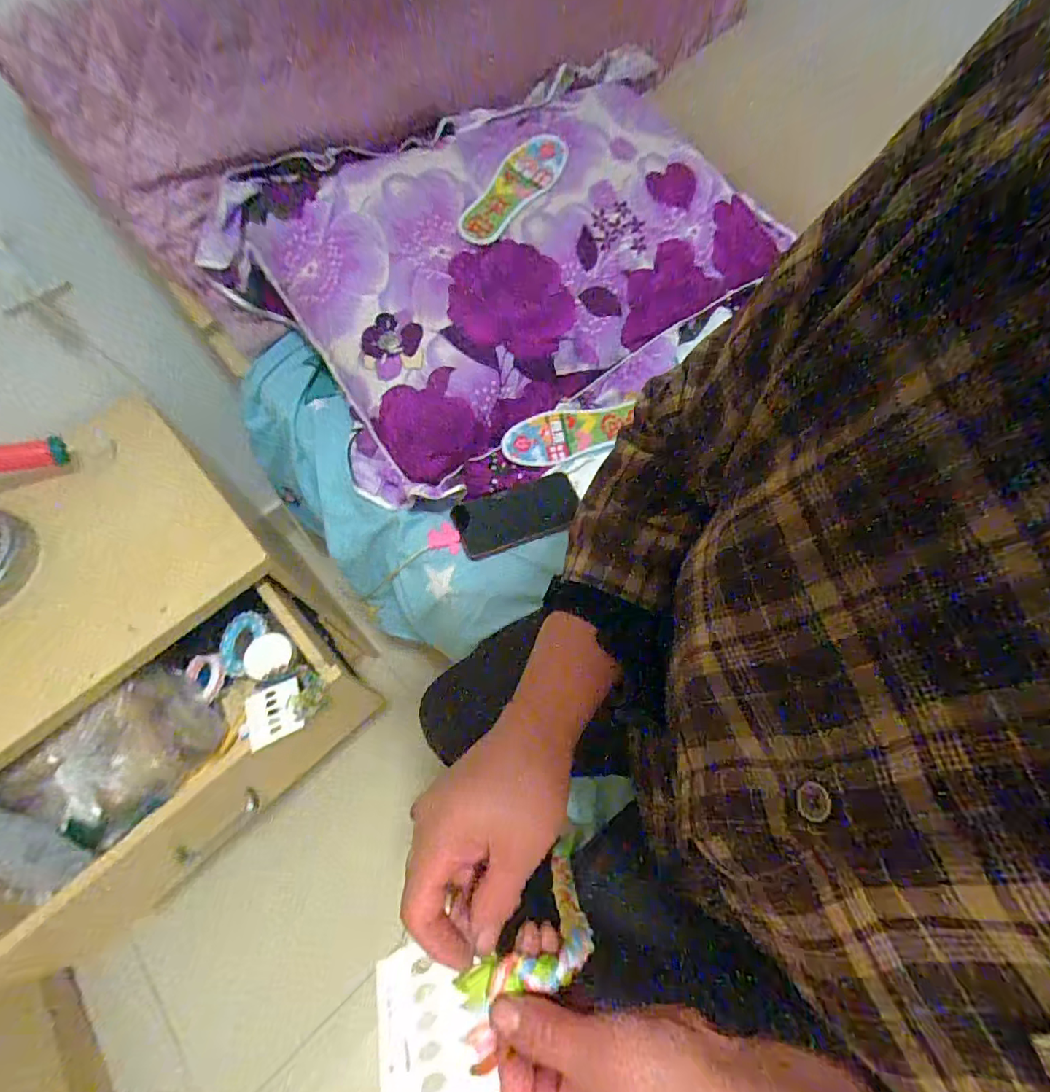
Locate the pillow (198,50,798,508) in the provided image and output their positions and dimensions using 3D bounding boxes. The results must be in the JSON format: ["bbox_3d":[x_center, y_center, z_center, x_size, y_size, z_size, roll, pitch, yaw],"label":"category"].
[{"bbox_3d":[0.004,-0.395,0.700,0.711,0.132,0.475,-38,96,-14],"label":"pillow"}]

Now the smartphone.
[{"bbox_3d":[-0.008,-0.040,0.639,0.158,0.005,0.078,-18,71,-15],"label":"smartphone"}]

